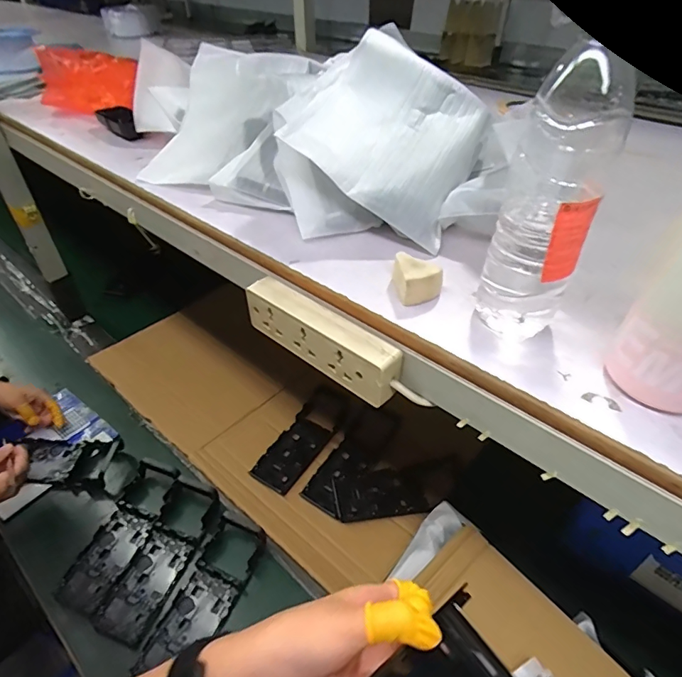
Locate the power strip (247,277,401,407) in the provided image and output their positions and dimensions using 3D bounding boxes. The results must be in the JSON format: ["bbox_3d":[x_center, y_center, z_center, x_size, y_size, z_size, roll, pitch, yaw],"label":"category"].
[{"bbox_3d":[-0.021,-0.001,0.422,0.168,0.053,0.028,31,49,30],"label":"power strip"}]

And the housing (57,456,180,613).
[{"bbox_3d":[-0.338,0.298,0.698,0.084,0.046,0.216,16,56,17],"label":"housing"}]

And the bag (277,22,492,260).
[{"bbox_3d":[0.050,-0.236,0.502,0.209,0.033,0.223,29,64,4],"label":"bag"}]

